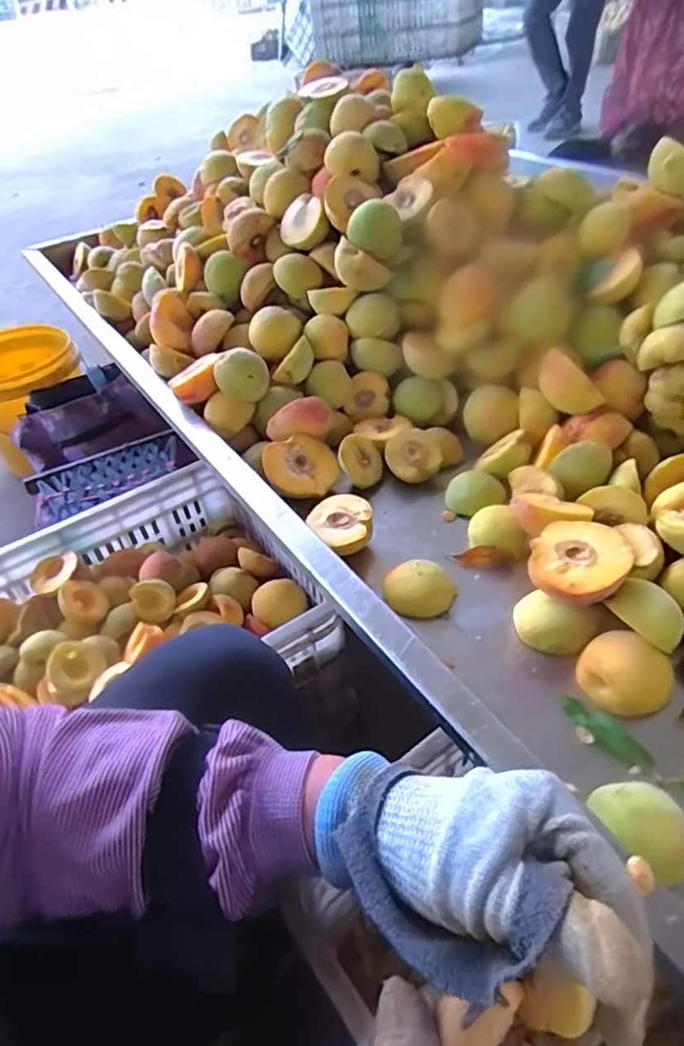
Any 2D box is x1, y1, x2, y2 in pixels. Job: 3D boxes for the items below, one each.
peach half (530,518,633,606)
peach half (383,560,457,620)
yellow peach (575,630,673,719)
[{"bbox_3d":[0.181,0.030,0.451,0.069,0.028,0.075,-4,45,4],"label":"peach half"},{"bbox_3d":[0.065,0.057,0.498,0.058,0.026,0.043,13,48,20],"label":"peach half"},{"bbox_3d":[0.205,0.107,0.423,0.058,0.032,0.053,-4,45,4],"label":"yellow peach"}]

